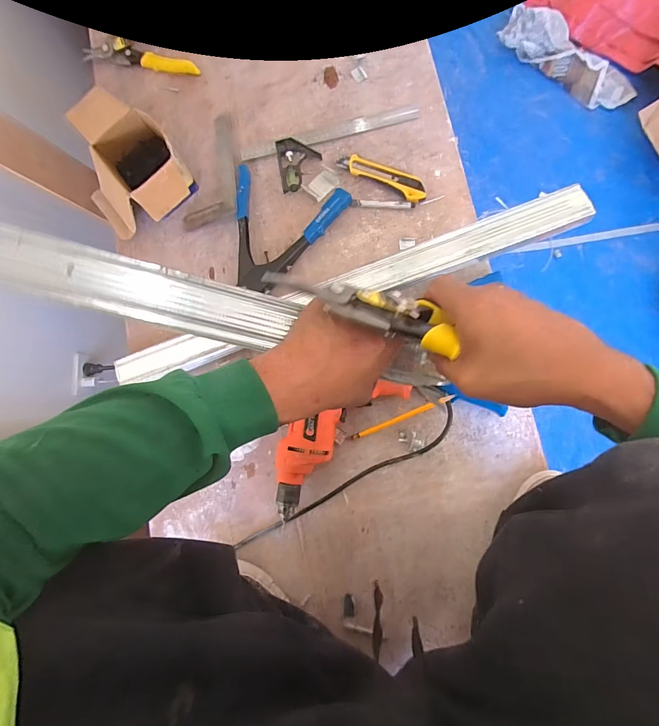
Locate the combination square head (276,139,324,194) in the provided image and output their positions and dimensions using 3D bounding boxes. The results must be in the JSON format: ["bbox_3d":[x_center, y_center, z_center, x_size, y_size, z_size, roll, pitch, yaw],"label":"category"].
[{"bbox_3d":[-0.049,-0.329,0.634,0.069,0.014,0.088,-9,83,6],"label":"combination square head"}]

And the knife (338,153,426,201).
[{"bbox_3d":[0.083,-0.295,0.606,0.149,0.020,0.032,28,88,9],"label":"knife"}]

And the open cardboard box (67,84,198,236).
[{"bbox_3d":[-0.323,-0.303,0.617,0.159,0.093,0.202,-40,81,1],"label":"open cardboard box"}]

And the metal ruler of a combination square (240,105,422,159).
[{"bbox_3d":[-0.001,-0.379,0.633,0.293,0.006,0.025,-12,83,5],"label":"metal ruler of a combination square"}]

